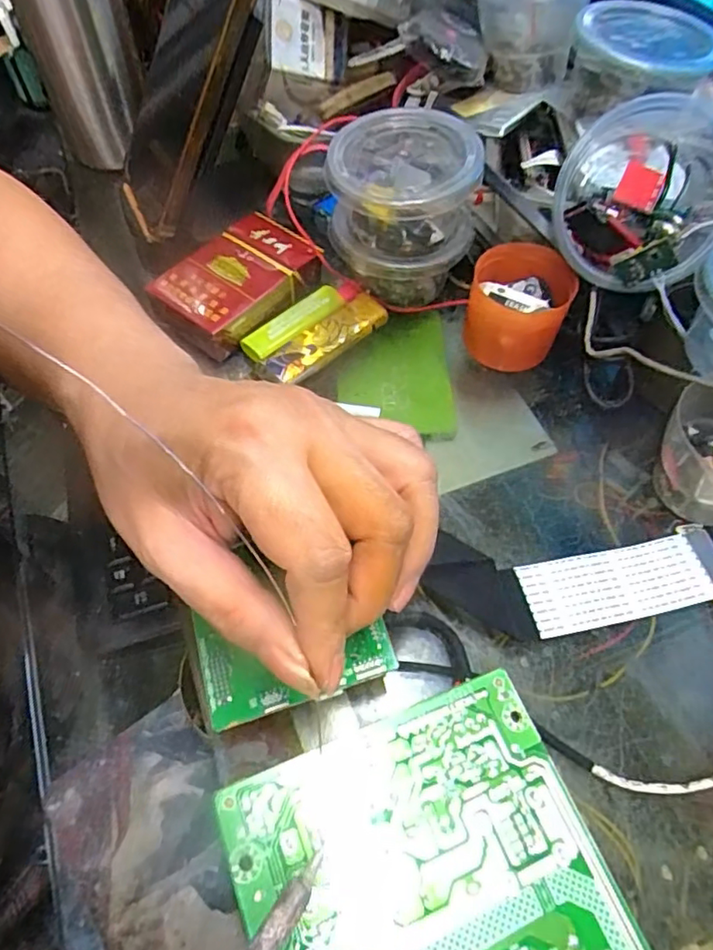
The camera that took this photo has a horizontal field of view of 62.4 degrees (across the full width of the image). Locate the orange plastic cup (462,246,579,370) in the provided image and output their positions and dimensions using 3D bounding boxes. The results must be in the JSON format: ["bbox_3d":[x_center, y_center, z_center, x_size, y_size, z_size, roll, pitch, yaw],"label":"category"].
[{"bbox_3d":[0.086,-0.089,0.318,0.052,0.044,0.050,0,59,-1],"label":"orange plastic cup"}]

